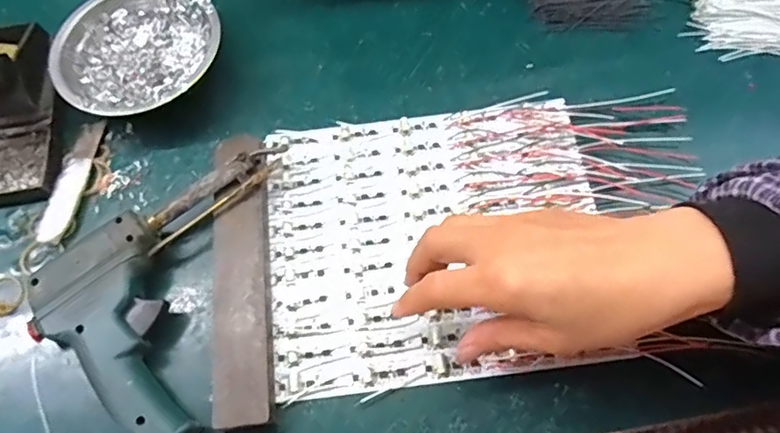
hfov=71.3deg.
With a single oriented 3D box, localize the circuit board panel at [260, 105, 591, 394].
[{"bbox_3d":[0.029,0.012,0.377,0.223,0.007,0.193,-8,66,-1],"label":"circuit board panel"}]

